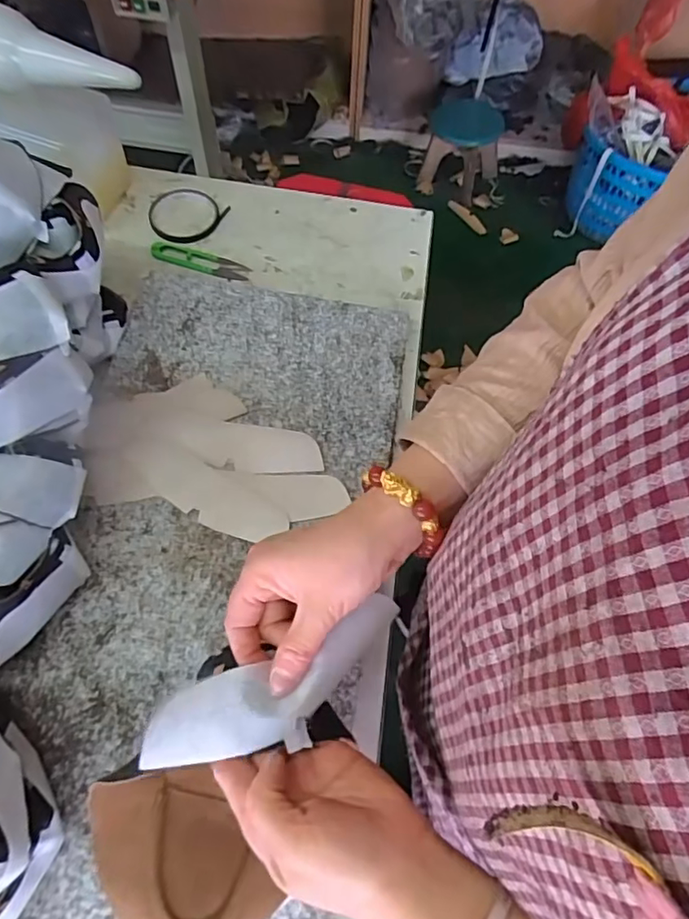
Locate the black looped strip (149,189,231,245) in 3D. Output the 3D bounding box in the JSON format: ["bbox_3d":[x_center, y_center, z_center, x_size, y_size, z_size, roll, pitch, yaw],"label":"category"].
[{"bbox_3d":[-0.203,-0.309,0.701,0.100,0.011,0.093,36,67,14],"label":"black looped strip"}]

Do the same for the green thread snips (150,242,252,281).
[{"bbox_3d":[-0.175,-0.238,0.668,0.119,0.008,0.030,16,64,5],"label":"green thread snips"}]

